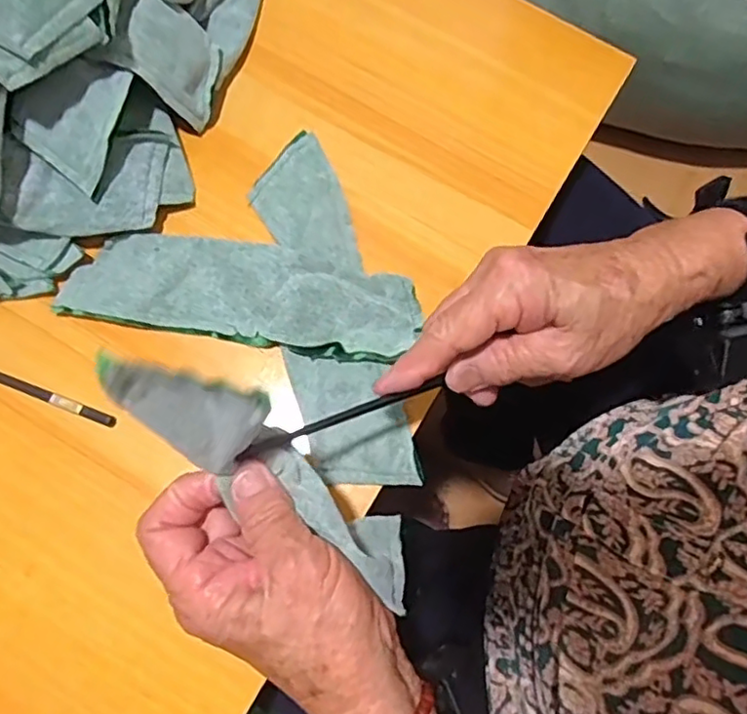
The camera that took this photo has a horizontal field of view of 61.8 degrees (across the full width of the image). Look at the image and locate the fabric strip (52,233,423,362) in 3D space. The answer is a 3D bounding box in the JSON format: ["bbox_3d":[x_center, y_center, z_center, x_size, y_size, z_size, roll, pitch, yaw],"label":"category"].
[{"bbox_3d":[-0.081,-0.041,0.393,0.215,0.018,0.063,10,78,1],"label":"fabric strip"}]

